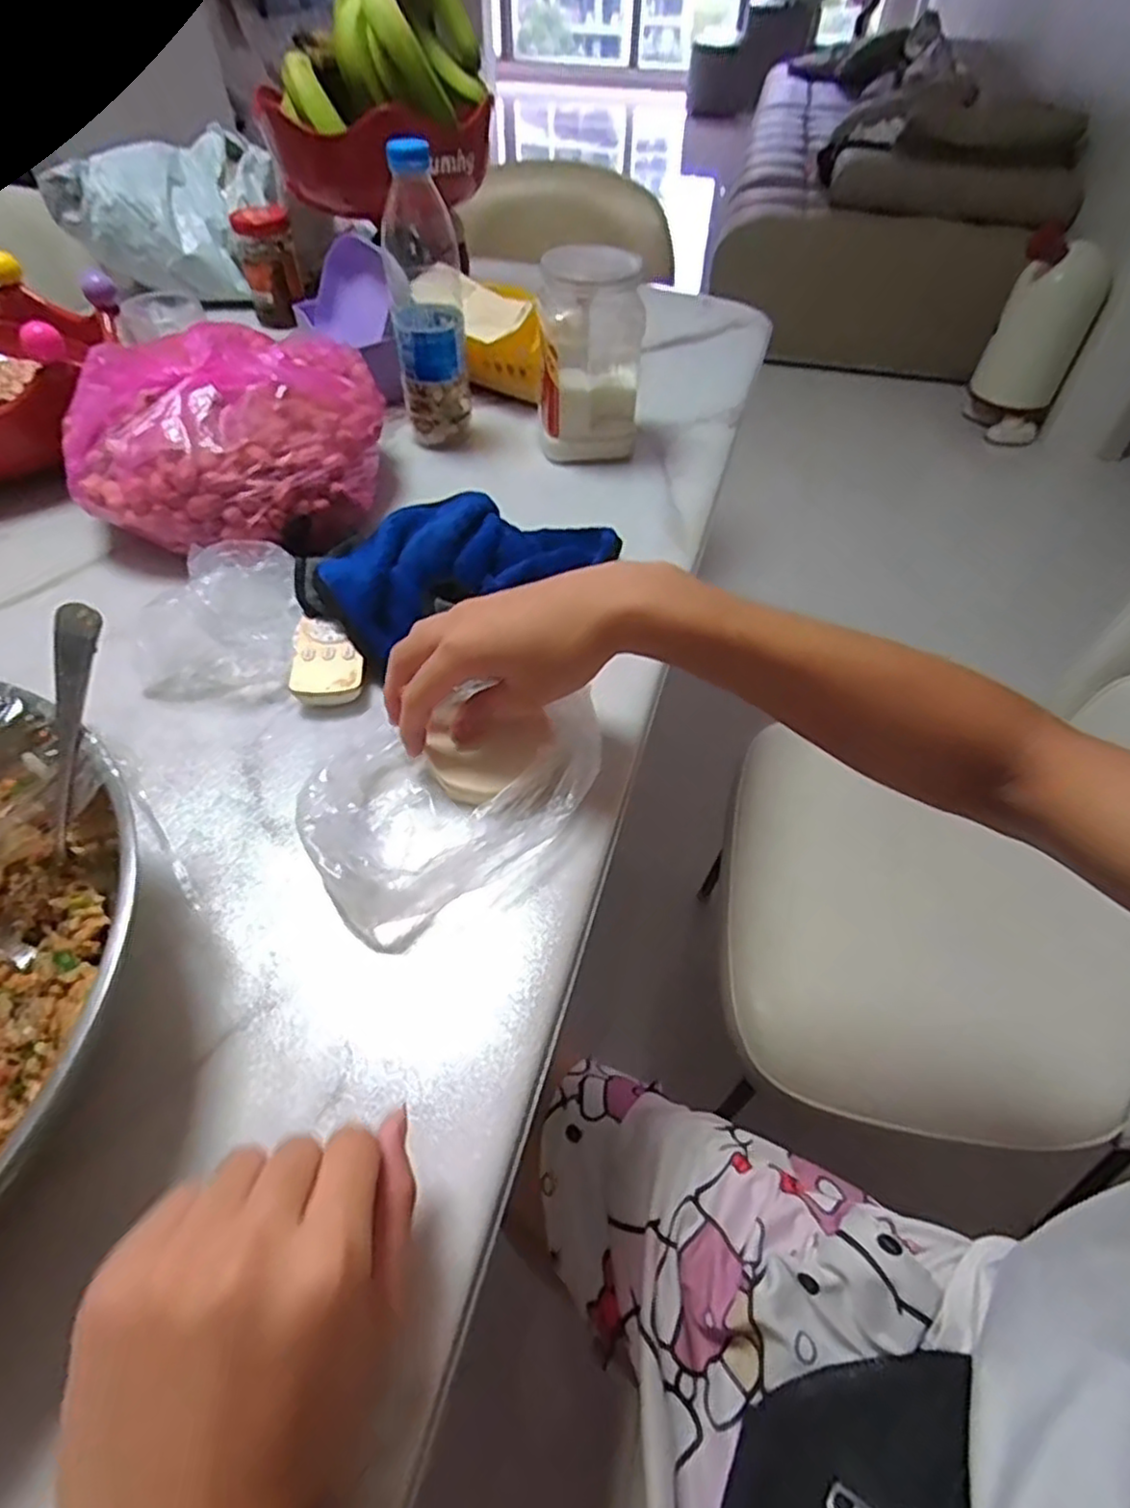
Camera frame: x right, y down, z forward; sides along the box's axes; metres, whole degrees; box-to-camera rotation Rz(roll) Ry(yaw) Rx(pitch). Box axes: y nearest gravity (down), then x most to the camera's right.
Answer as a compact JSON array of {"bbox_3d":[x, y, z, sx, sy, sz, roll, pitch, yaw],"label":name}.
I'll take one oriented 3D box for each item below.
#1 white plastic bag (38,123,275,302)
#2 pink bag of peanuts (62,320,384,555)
[{"bbox_3d":[-0.480,-0.647,0.861,0.237,0.130,0.161,-26,56,-21],"label":"white plastic bag"},{"bbox_3d":[-0.272,-0.259,0.570,0.231,0.101,0.197,-4,51,-5],"label":"pink bag of peanuts"}]

